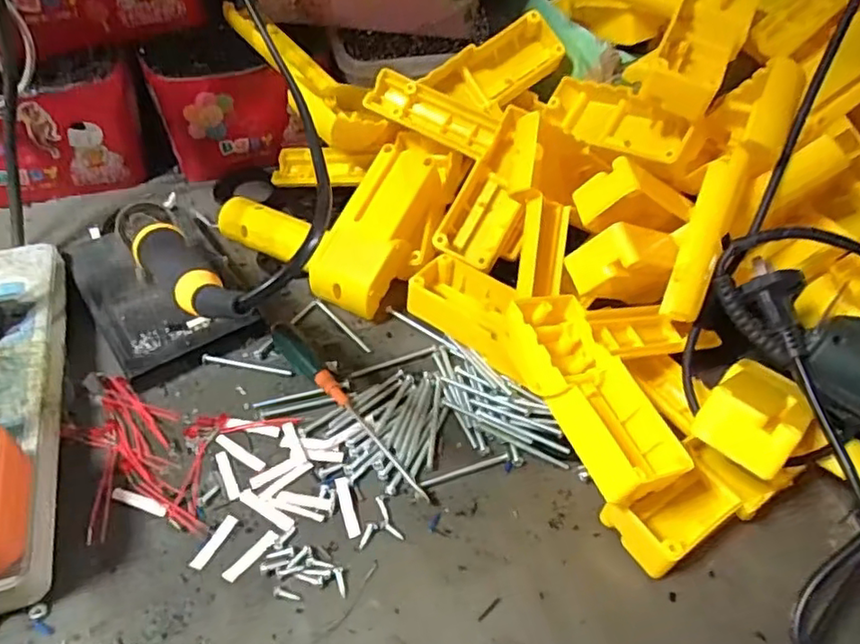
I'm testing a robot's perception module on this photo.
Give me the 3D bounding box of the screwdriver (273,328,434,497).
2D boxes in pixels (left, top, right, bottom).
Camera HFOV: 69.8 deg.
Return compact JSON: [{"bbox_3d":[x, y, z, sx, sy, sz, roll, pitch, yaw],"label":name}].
[{"bbox_3d":[-0.048,0.048,0.360,0.014,0.012,0.143,-33,59,-30],"label":"screwdriver"}]

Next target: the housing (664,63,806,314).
[{"bbox_3d":[0.166,-0.070,0.343,0.027,0.142,0.025,26,12,16],"label":"housing"}]

